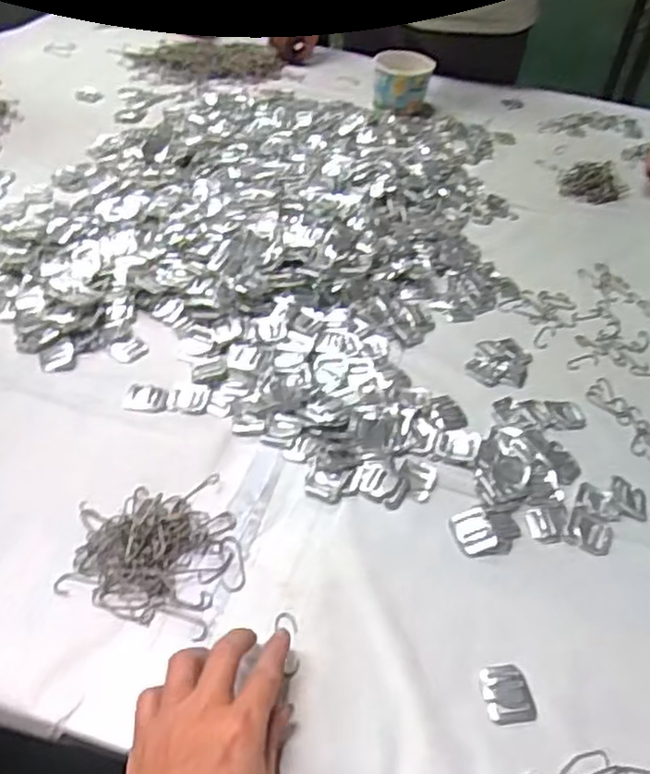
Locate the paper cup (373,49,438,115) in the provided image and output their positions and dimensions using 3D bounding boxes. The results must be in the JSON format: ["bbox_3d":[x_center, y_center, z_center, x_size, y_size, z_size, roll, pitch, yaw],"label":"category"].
[{"bbox_3d":[0.123,-0.490,1.104,0.094,0.075,0.106,12,43,6],"label":"paper cup"}]

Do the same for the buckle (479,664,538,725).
[{"bbox_3d":[0.118,0.197,0.442,0.032,0.004,0.036,-2,43,-8],"label":"buckle"}]

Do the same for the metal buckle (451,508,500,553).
[{"bbox_3d":[0.115,0.110,0.528,0.030,0.008,0.036,-9,45,-16],"label":"metal buckle"}]

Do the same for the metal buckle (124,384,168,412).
[{"bbox_3d":[-0.158,0.010,0.610,0.035,0.004,0.031,5,43,-1],"label":"metal buckle"}]

